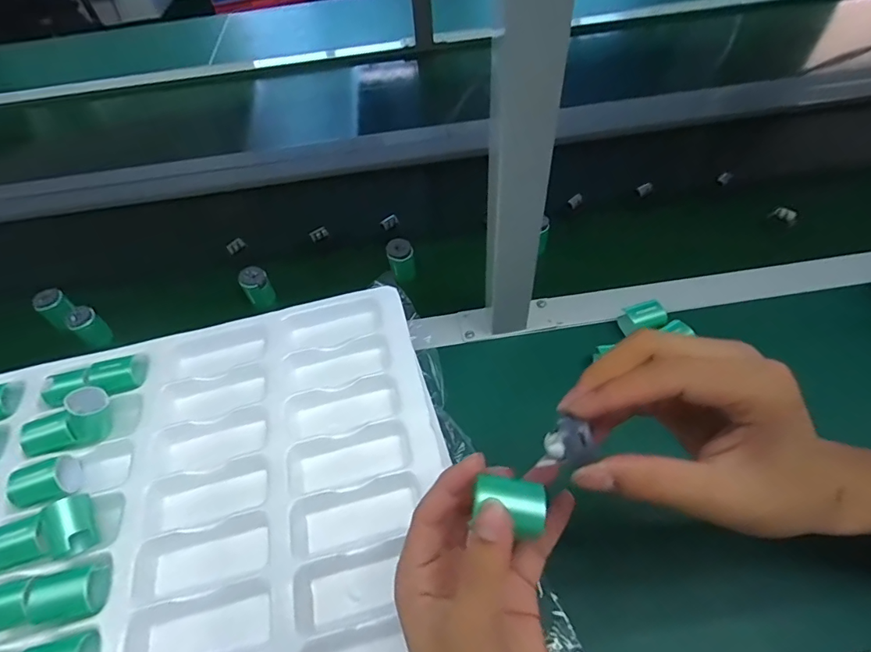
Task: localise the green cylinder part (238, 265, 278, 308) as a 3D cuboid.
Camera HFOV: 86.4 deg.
[{"bbox_3d":[-0.206,-0.045,0.537,0.030,0.041,0.027,-26,56,-15],"label":"green cylinder part"}]

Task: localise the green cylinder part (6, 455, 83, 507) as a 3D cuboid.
[{"bbox_3d":[-0.304,0.122,0.362,0.037,0.028,0.031,-18,54,-9],"label":"green cylinder part"}]

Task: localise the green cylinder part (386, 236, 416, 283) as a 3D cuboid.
[{"bbox_3d":[-0.040,-0.080,0.551,0.032,0.043,0.034,-2,53,3],"label":"green cylinder part"}]

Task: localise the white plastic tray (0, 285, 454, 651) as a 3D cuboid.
[{"bbox_3d":[-0.219,0.137,0.344,0.456,0.034,0.312,-13,53,-5],"label":"white plastic tray"}]

